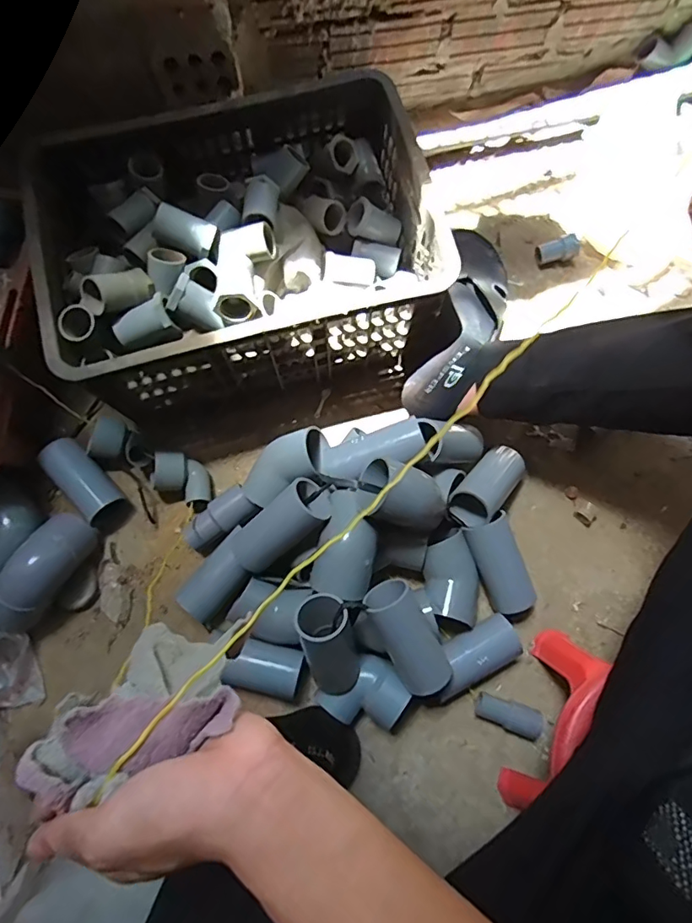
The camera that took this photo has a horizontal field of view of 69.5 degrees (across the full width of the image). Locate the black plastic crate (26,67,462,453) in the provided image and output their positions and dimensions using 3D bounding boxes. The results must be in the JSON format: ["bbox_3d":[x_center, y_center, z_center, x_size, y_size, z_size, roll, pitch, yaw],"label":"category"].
[{"bbox_3d":[-0.129,-0.255,0.655,0.450,0.204,0.332,-14,76,-5],"label":"black plastic crate"}]

